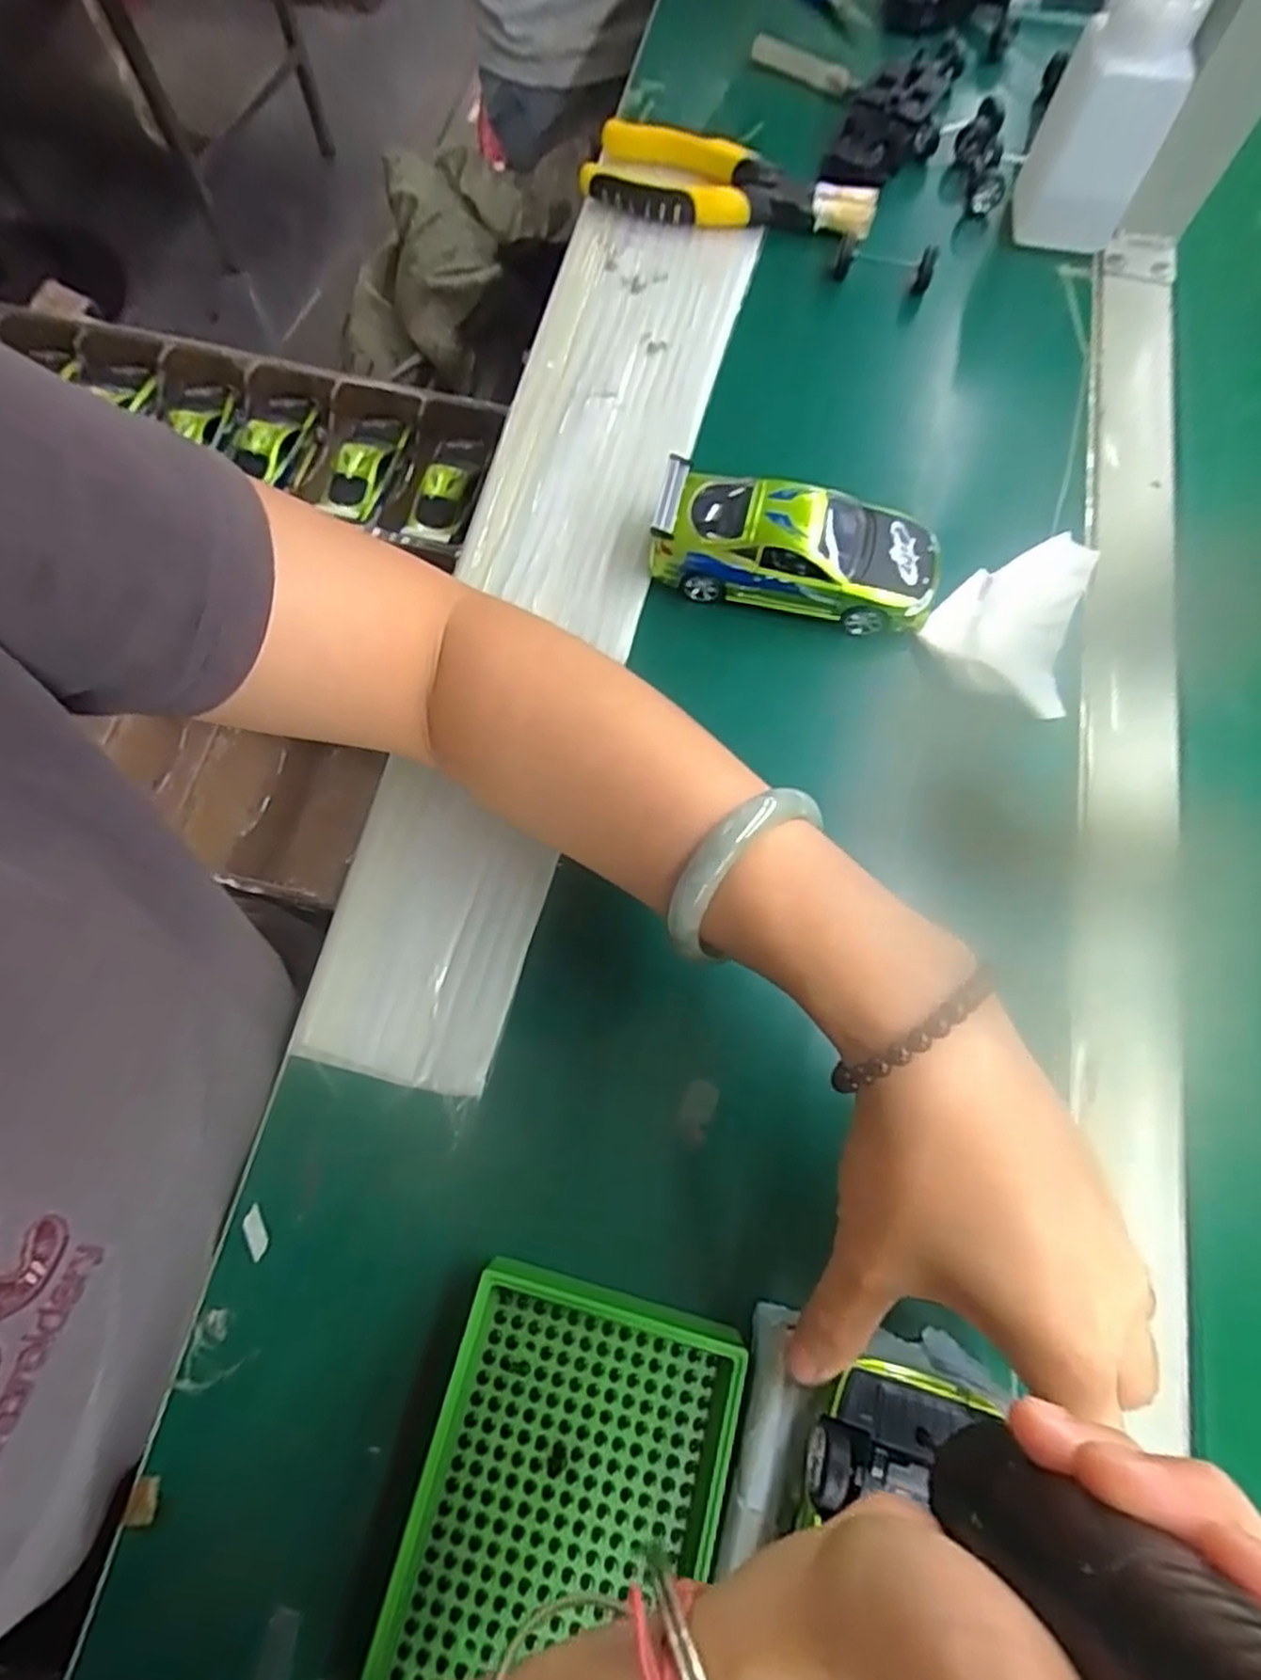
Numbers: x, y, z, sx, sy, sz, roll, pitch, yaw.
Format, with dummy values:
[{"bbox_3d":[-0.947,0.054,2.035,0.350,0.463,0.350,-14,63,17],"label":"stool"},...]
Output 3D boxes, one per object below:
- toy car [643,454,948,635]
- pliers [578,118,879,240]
[{"bbox_3d":[0.074,-0.135,0.348,0.133,0.044,0.053,14,73,4],"label":"toy car"},{"bbox_3d":[0.057,-0.384,0.445,0.171,0.030,0.061,17,73,4],"label":"pliers"}]

